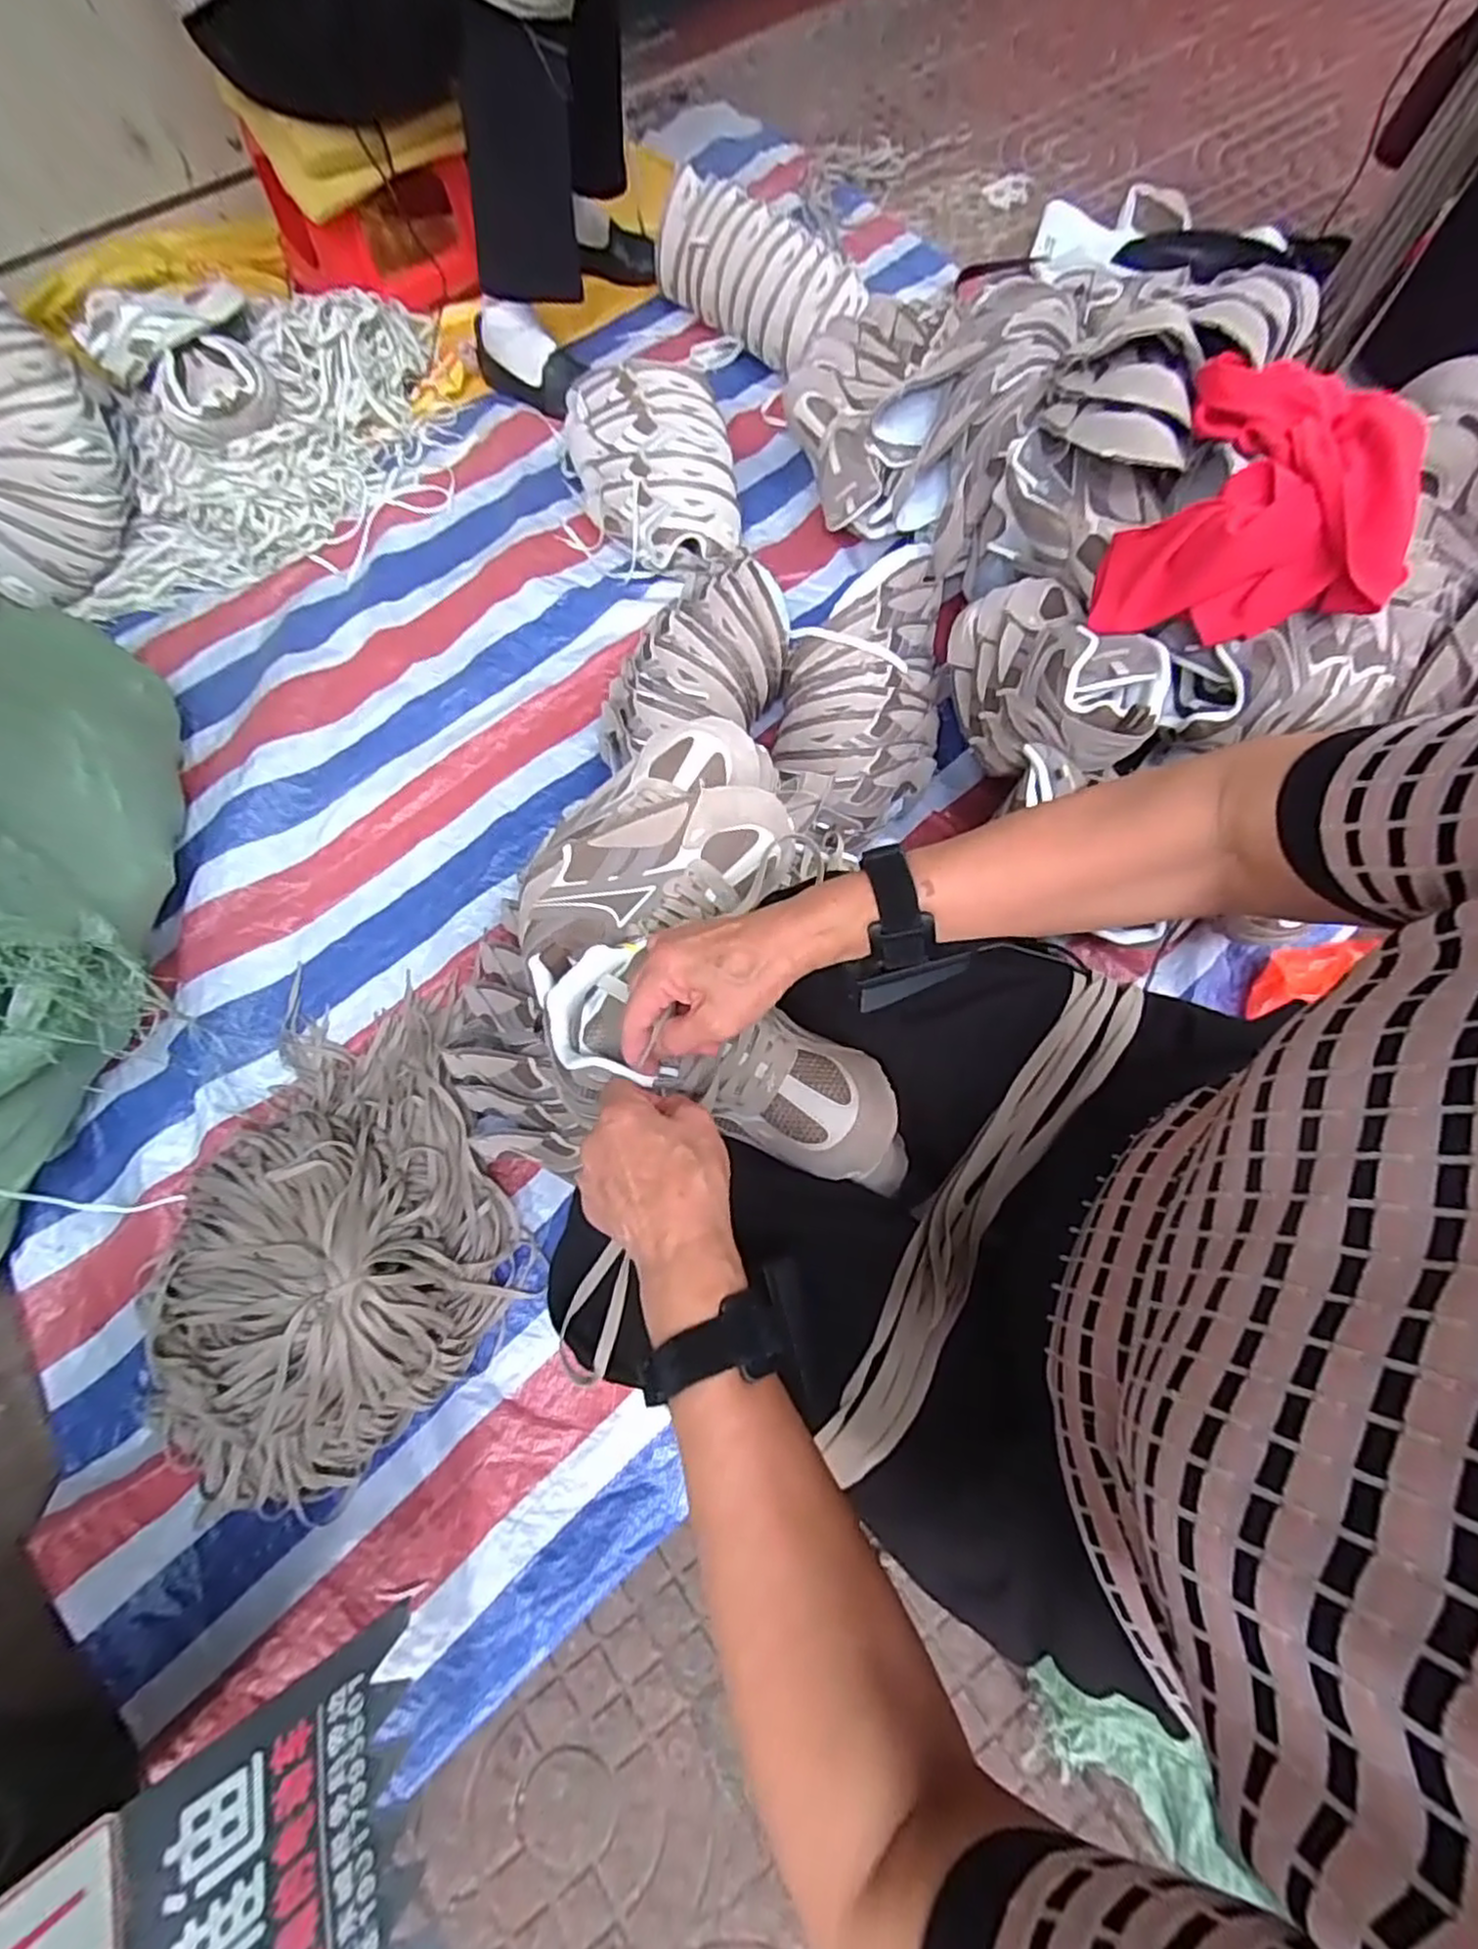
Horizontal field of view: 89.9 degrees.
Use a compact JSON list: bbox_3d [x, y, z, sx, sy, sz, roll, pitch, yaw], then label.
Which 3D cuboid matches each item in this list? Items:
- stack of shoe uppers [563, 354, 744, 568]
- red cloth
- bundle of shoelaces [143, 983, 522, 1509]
[{"bbox_3d":[-0.119,-0.711,1.040,0.208,0.142,0.315,-15,69,-3],"label":"stack of shoe uppers"},{"bbox_3d":[0.466,-0.415,0.670,0.214,0.117,0.213,15,71,8],"label":"red cloth"},{"bbox_3d":[-0.417,0.242,0.719,0.347,0.137,0.446,-23,70,-6],"label":"bundle of shoelaces"}]

